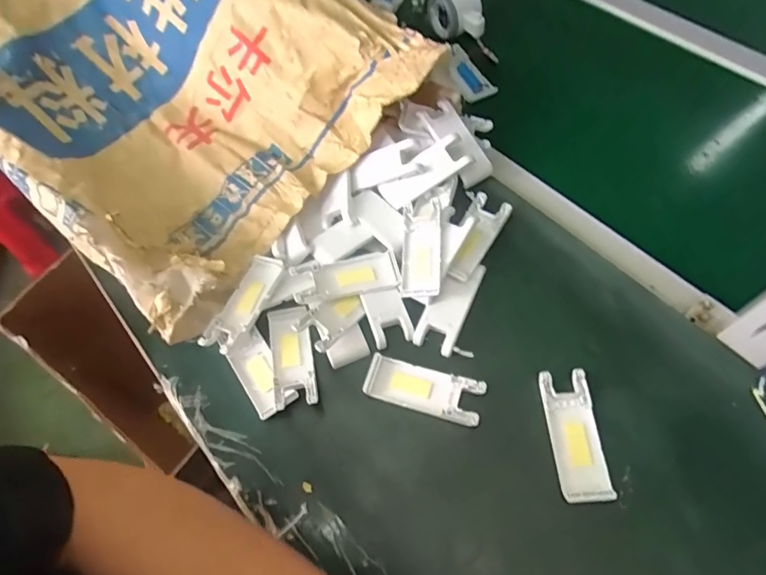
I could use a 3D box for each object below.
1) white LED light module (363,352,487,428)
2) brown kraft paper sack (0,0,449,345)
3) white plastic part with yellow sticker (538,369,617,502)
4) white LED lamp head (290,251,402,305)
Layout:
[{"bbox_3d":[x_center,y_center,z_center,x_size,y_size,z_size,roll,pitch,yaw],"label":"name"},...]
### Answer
[{"bbox_3d":[0.036,0.091,0.435,0.103,0.013,0.040,15,64,14],"label":"white LED light module"},{"bbox_3d":[-0.292,-0.280,0.563,0.664,0.135,0.381,37,72,23],"label":"brown kraft paper sack"},{"bbox_3d":[0.159,0.122,0.404,0.040,0.009,0.104,-6,61,3],"label":"white plastic part with yellow sticker"},{"bbox_3d":[-0.036,-0.012,0.470,0.099,0.015,0.043,-15,61,-2],"label":"white LED lamp head"}]

